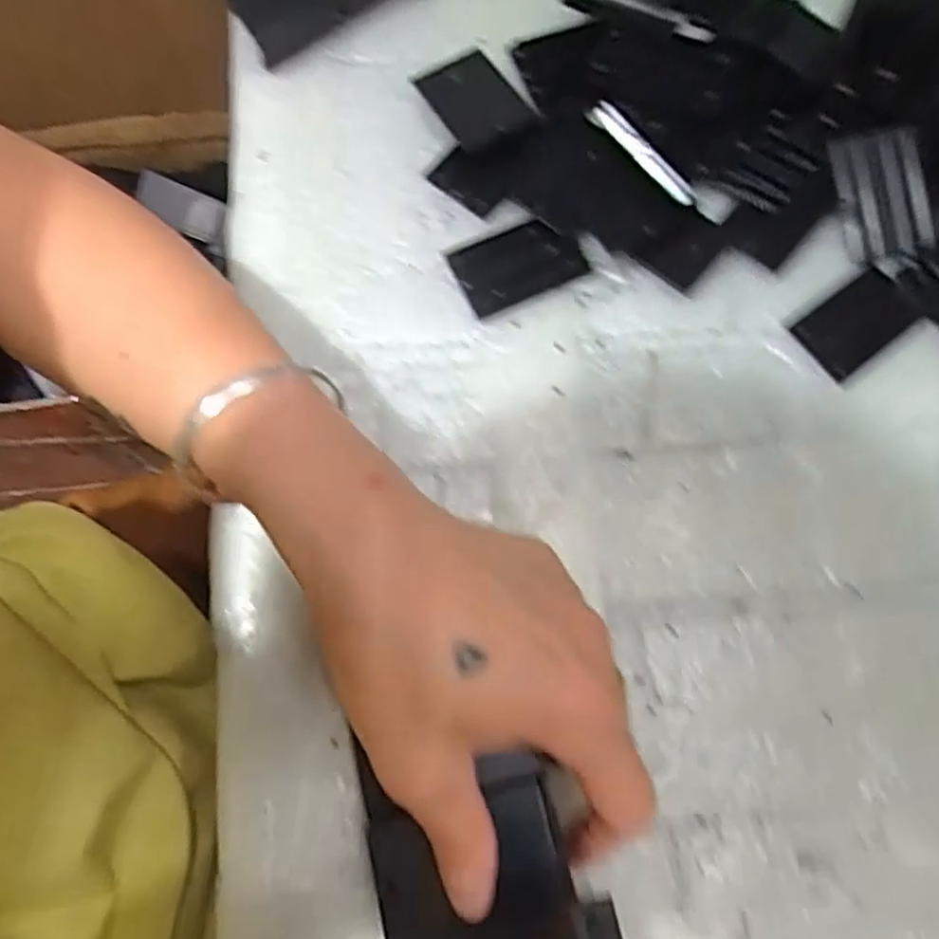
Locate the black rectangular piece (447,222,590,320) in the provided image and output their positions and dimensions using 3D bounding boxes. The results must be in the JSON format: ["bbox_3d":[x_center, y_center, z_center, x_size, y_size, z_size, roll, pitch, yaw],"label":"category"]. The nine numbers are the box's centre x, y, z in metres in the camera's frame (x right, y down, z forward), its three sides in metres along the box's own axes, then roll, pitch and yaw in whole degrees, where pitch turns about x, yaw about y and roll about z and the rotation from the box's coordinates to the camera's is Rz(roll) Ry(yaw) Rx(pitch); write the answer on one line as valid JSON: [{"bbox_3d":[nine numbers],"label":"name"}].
[{"bbox_3d":[0.021,-0.088,0.302,0.053,0.008,0.030,-22,76,-8],"label":"black rectangular piece"}]

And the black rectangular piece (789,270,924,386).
[{"bbox_3d":[0.166,-0.063,0.304,0.051,0.004,0.031,-36,78,-11],"label":"black rectangular piece"}]

